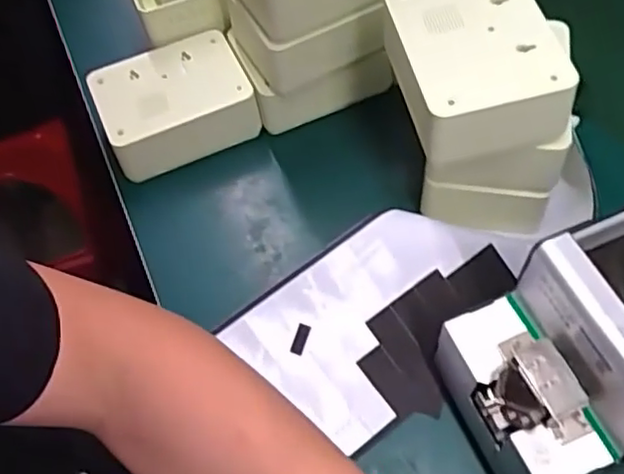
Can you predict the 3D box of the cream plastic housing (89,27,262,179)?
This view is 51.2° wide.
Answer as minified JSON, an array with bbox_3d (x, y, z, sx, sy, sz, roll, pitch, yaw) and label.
[{"bbox_3d":[-0.133,-0.128,0.630,0.136,0.063,0.094,-23,60,-11],"label":"cream plastic housing"}]

